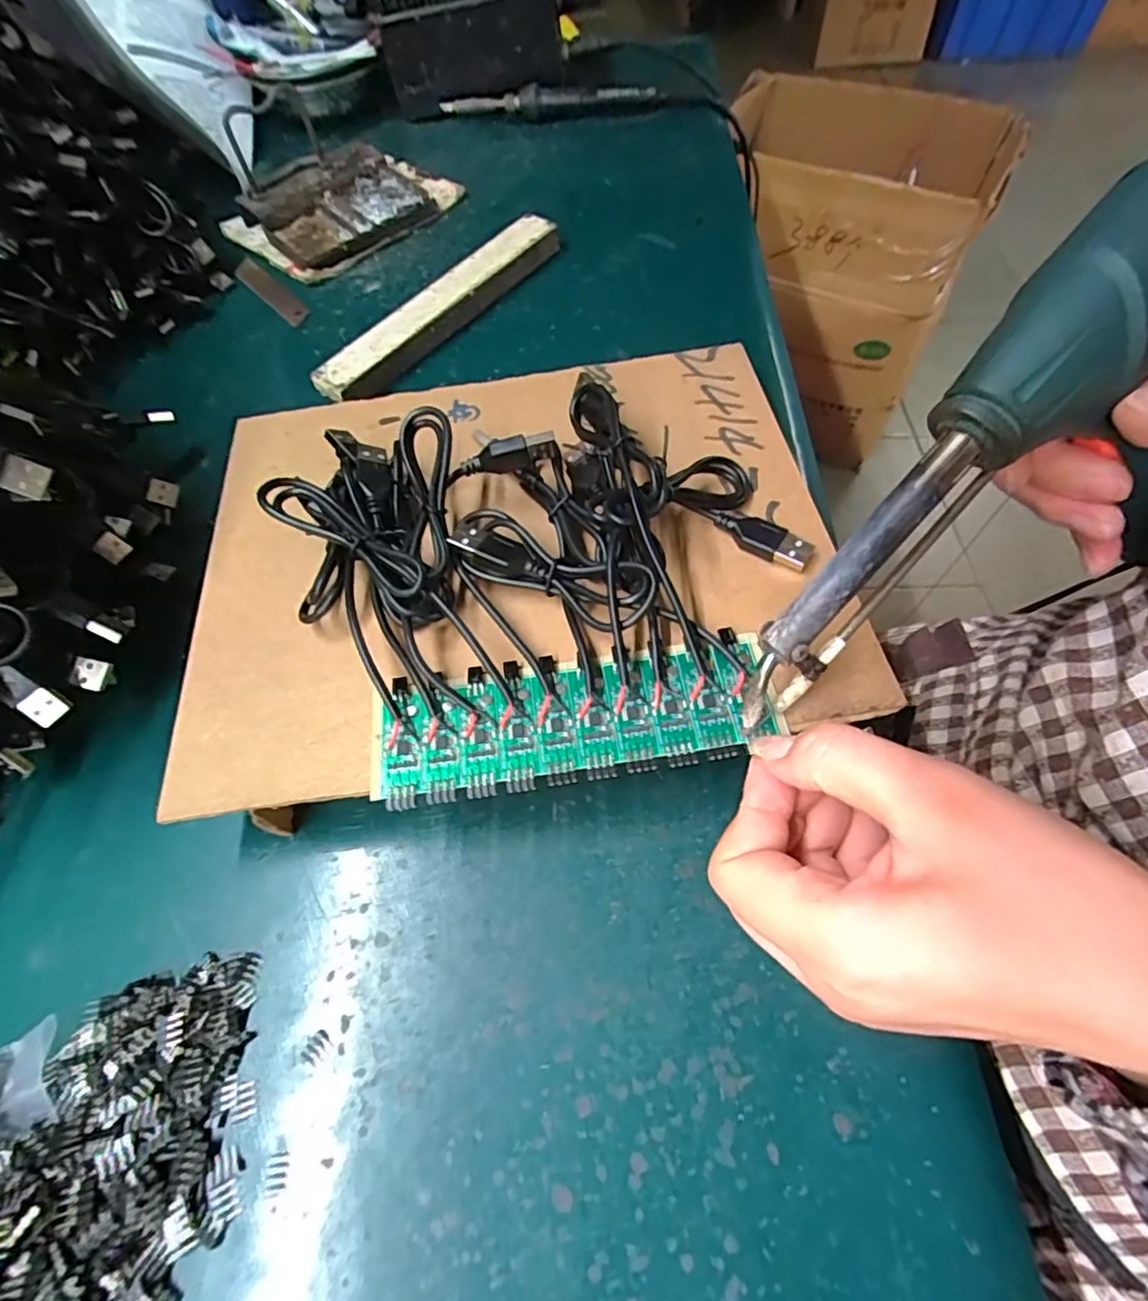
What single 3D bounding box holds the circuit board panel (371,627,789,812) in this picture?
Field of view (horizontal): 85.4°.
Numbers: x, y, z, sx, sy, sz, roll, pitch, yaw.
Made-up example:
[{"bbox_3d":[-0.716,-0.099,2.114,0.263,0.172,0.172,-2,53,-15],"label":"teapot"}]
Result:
[{"bbox_3d":[-0.001,0.023,0.216,0.137,0.006,0.047,-9,59,-1],"label":"circuit board panel"}]

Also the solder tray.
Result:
[{"bbox_3d":[-0.172,-0.334,0.463,0.139,0.029,0.110,-41,66,-20],"label":"solder tray"}]

